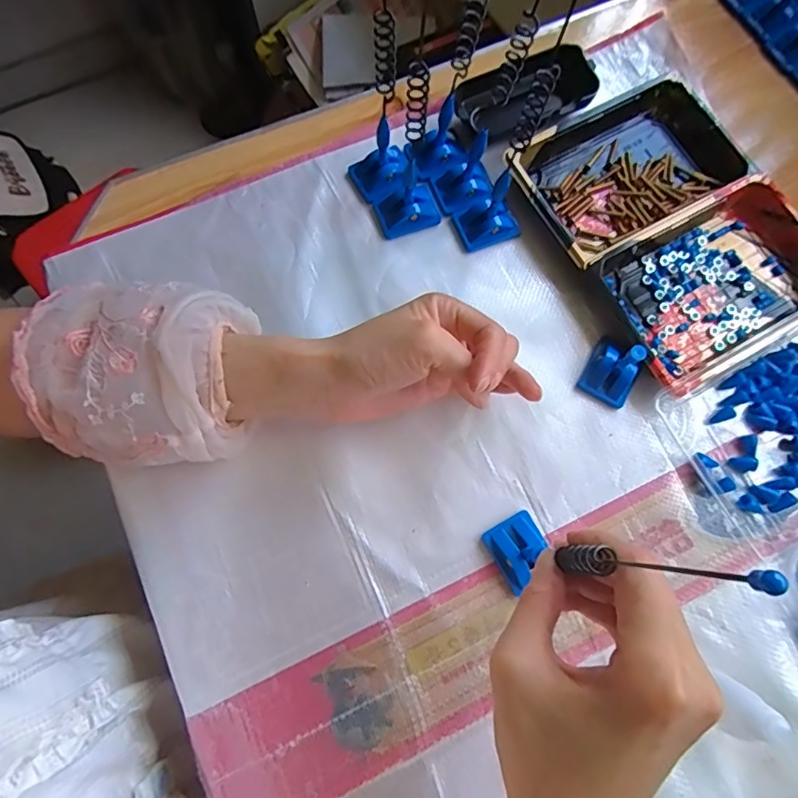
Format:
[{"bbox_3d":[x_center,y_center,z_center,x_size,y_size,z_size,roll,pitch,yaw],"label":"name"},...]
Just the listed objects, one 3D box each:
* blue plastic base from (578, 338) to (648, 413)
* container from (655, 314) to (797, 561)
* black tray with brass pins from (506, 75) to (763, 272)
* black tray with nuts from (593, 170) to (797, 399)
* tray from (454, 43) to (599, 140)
[{"bbox_3d":[0.148,-0.024,0.353,0.033,0.045,0.043,27,76,6],"label":"blue plastic base"},{"bbox_3d":[0.276,0.007,0.350,0.173,0.033,0.114,-30,77,-9],"label":"container"},{"bbox_3d":[0.172,-0.172,0.401,0.160,0.023,0.109,-28,77,-8],"label":"black tray with brass pins"},{"bbox_3d":[0.227,-0.087,0.379,0.171,0.022,0.104,-31,77,-9],"label":"black tray with nuts"},{"bbox_3d":[0.098,-0.234,0.412,0.102,0.030,0.053,-23,76,-7],"label":"tray"}]

